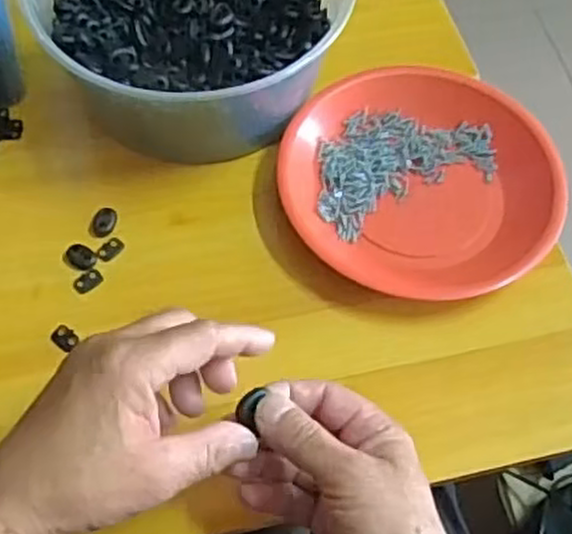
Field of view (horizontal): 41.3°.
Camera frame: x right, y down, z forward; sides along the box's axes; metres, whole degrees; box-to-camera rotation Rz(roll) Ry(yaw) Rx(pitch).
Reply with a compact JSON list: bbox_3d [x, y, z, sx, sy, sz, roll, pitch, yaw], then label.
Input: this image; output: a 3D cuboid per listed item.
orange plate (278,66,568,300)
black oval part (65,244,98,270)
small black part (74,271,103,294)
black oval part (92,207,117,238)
[{"bbox_3d":[0.093,-0.062,0.534,0.185,0.035,0.166,-2,60,-4],"label":"orange plate"},{"bbox_3d":[-0.138,-0.007,0.512,0.021,0.004,0.017,22,62,10],"label":"black oval part"},{"bbox_3d":[-0.132,0.010,0.506,0.020,0.004,0.012,-31,66,-18],"label":"small black part"},{"bbox_3d":[-0.125,-0.031,0.524,0.014,0.006,0.021,20,61,9],"label":"black oval part"}]

